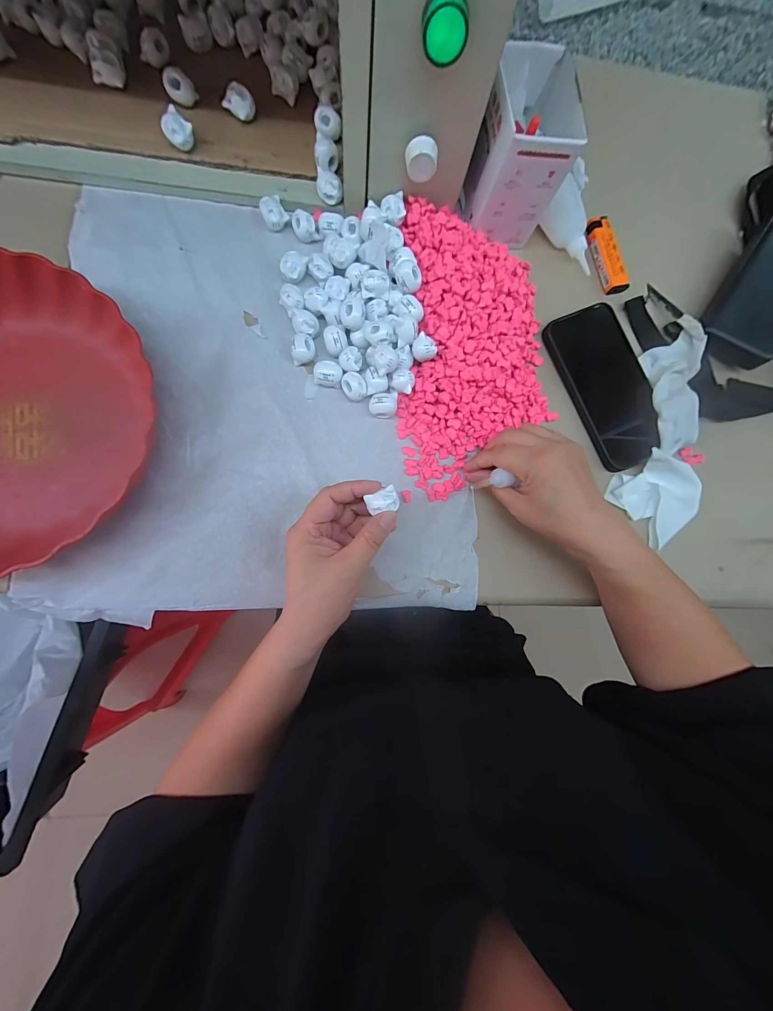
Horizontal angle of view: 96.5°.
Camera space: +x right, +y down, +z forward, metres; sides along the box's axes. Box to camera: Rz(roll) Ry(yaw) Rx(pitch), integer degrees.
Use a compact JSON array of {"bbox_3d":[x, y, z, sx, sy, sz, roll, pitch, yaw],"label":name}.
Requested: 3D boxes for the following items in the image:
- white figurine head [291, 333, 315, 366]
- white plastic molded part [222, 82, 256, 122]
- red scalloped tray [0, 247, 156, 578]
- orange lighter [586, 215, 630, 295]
[{"bbox_3d":[-0.076,-0.143,0.315,0.020,0.014,0.023,-5,84,-7],"label":"white figurine head"},{"bbox_3d":[-0.135,-0.371,0.319,0.024,0.018,0.020,34,81,-2],"label":"white plastic molded part"},{"bbox_3d":[-0.314,-0.070,0.268,0.221,0.052,0.235,8,82,-6],"label":"red scalloped tray"},{"bbox_3d":[0.232,-0.265,0.363,0.019,0.012,0.083,-15,85,-8],"label":"orange lighter"}]

